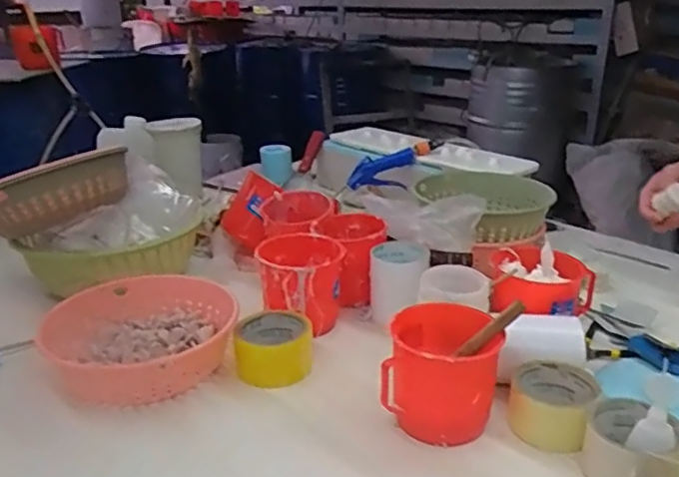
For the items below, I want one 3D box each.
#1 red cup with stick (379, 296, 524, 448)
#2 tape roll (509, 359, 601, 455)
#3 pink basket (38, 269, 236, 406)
[{"bbox_3d":[0.117,0.134,0.662,0.119,0.129,0.121,0,23,0],"label":"red cup with stick"},{"bbox_3d":[0.224,0.173,0.656,0.087,0.048,0.087,10,25,22],"label":"tape roll"},{"bbox_3d":[-0.244,0.123,0.787,0.227,0.064,0.201,-16,27,-33],"label":"pink basket"}]

